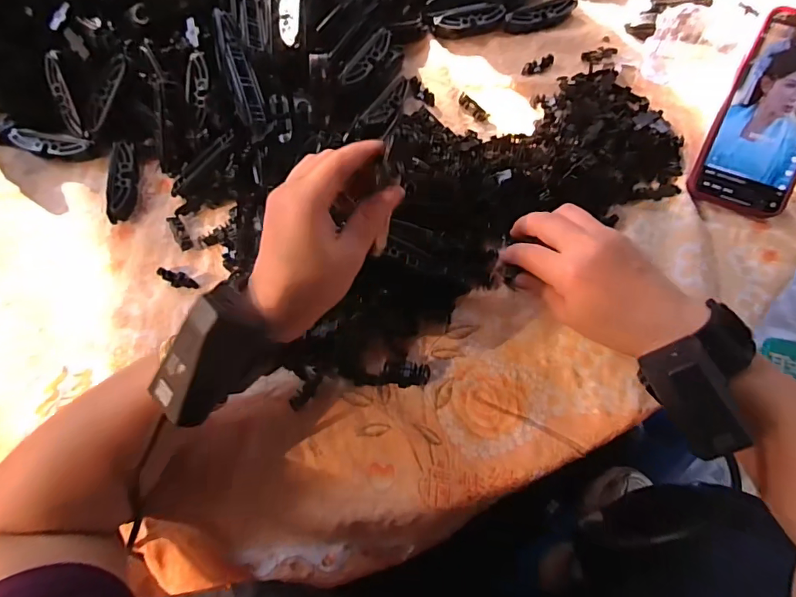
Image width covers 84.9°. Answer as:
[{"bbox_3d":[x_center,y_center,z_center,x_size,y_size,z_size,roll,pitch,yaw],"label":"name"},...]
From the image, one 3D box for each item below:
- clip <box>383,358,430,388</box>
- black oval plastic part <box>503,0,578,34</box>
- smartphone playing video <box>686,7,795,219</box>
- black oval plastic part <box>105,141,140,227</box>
[{"bbox_3d":[0.007,0.057,0.332,0.035,0.004,0.020,7,72,3],"label":"clip"},{"bbox_3d":[0.149,-0.290,0.444,0.079,0.020,0.021,-21,73,-6],"label":"black oval plastic part"},{"bbox_3d":[0.313,-0.152,0.362,0.075,0.014,0.158,22,100,8],"label":"smartphone playing video"},{"bbox_3d":[-0.241,-0.103,0.382,0.022,0.006,0.079,9,68,-41],"label":"black oval plastic part"}]

